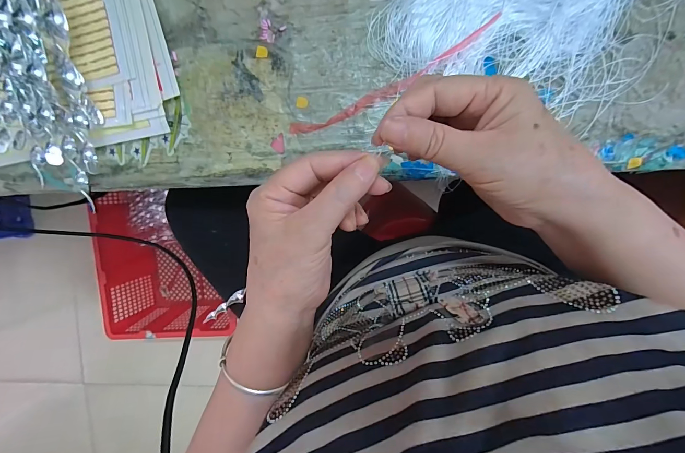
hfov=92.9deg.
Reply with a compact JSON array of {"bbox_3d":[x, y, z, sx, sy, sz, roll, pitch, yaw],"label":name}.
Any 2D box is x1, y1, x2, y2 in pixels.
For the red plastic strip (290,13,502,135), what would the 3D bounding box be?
[{"bbox_3d":[0.045,-0.134,0.307,0.208,0.012,0.019,-24,96,7],"label":"red plastic strip"}]

